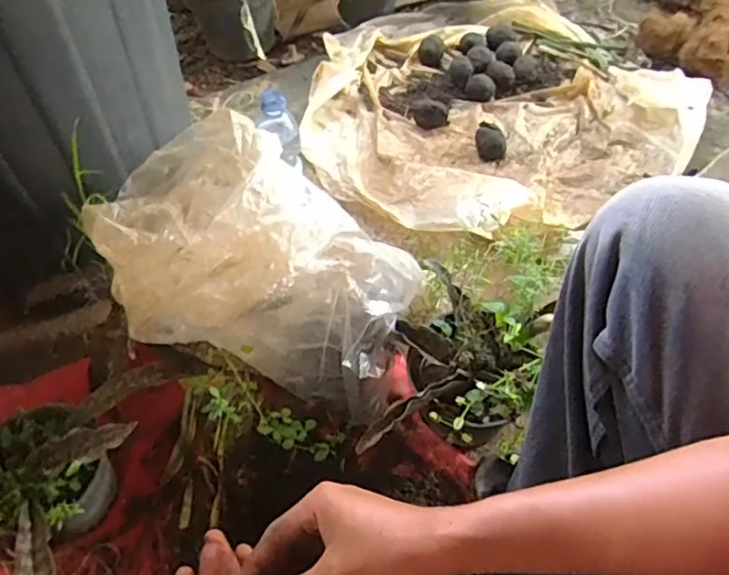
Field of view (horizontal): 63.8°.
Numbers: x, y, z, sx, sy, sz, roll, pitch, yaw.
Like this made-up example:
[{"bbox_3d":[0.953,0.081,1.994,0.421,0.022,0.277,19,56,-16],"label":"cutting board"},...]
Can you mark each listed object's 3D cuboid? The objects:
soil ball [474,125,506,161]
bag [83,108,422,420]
[{"bbox_3d":[0.216,-0.247,0.999,0.046,0.039,0.047,-1,55,1],"label":"soil ball"},{"bbox_3d":[-0.119,-0.020,0.643,0.324,0.230,0.220,12,56,10],"label":"bag"}]

